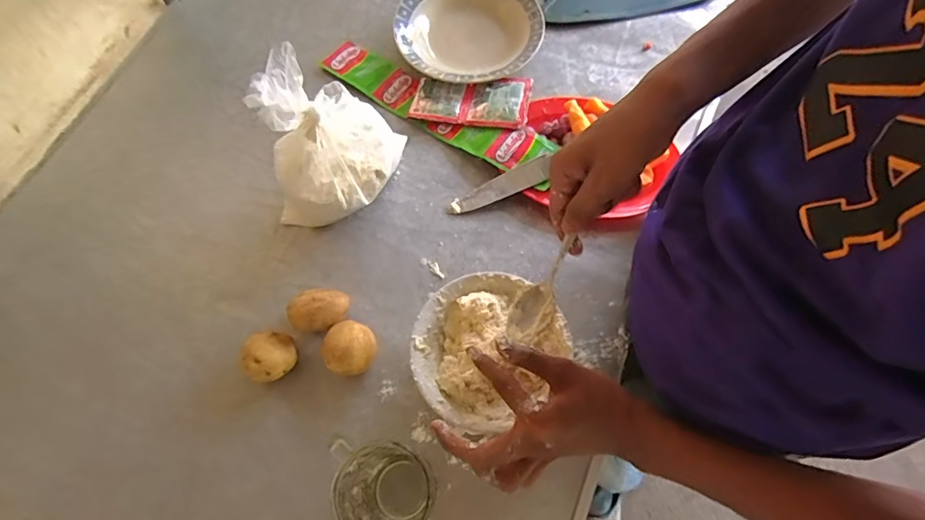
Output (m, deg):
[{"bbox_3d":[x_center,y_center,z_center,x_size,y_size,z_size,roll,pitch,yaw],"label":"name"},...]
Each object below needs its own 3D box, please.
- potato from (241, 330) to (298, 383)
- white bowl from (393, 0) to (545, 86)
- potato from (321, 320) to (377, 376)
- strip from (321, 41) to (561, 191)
[{"bbox_3d":[-0.202,0.103,0.522,0.049,0.047,0.050,-2,68,4],"label":"potato"},{"bbox_3d":[0.011,-0.327,0.696,0.202,0.037,0.198,-2,68,4],"label":"white bowl"},{"bbox_3d":[-0.117,0.095,0.518,0.051,0.047,0.053,-2,68,4],"label":"potato"},{"bbox_3d":[-0.023,-0.228,0.661,0.350,0.028,0.120,33,74,10],"label":"strip"}]

